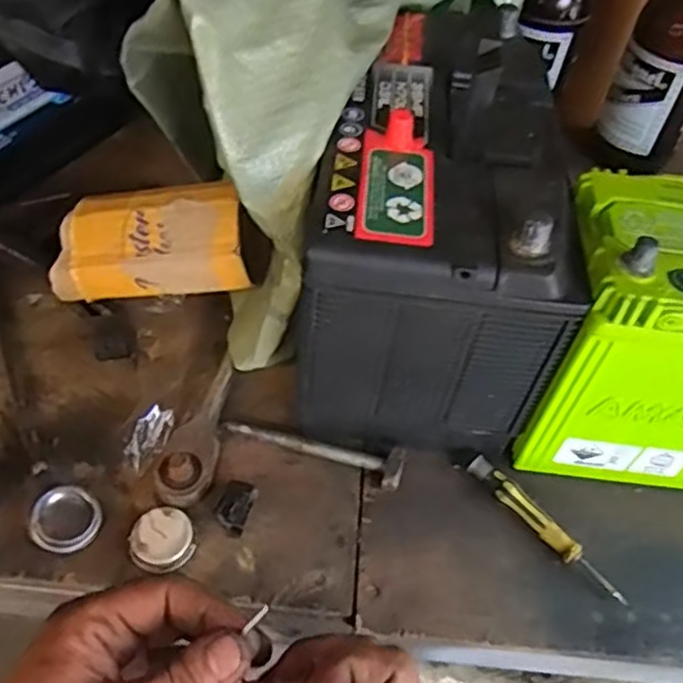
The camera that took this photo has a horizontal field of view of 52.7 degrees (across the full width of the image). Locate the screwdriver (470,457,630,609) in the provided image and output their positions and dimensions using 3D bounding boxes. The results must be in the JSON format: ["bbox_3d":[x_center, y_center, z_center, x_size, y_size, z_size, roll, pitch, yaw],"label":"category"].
[{"bbox_3d":[0.147,0.135,0.500,0.014,0.018,0.136,-35,63,-28],"label":"screwdriver"}]

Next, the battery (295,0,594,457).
[{"bbox_3d":[0.071,-0.085,0.541,0.166,0.214,0.278,9,52,1],"label":"battery"}]

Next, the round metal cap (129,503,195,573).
[{"bbox_3d":[-0.124,0.138,0.476,0.041,0.015,0.043,3,52,-4],"label":"round metal cap"}]

